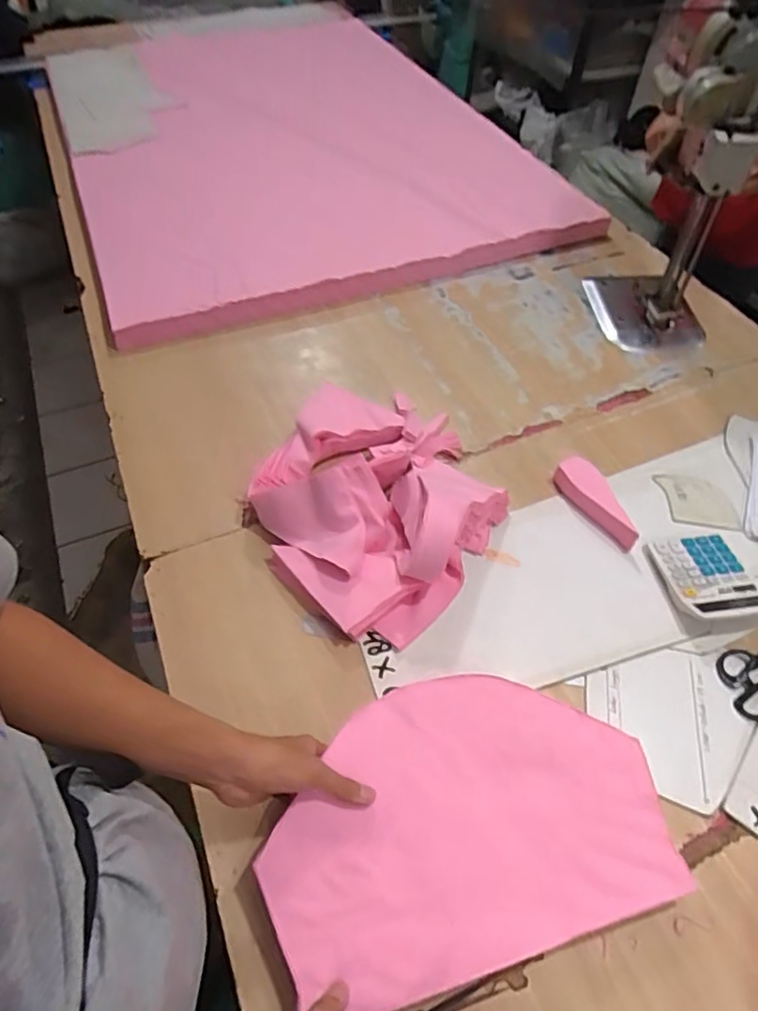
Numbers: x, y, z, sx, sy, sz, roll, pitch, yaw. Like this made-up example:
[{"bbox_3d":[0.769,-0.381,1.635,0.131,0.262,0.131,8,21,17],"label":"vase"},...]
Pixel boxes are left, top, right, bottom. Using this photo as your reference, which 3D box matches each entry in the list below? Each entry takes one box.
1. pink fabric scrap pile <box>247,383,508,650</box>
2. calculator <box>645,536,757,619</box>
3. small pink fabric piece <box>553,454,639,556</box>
[{"bbox_3d":[-0.009,-0.039,0.842,0.371,0.113,0.377,35,59,22],"label":"pink fabric scrap pile"},{"bbox_3d":[0.445,0.094,0.797,0.132,0.034,0.134,-5,53,-5],"label":"calculator"},{"bbox_3d":[0.320,-0.003,0.863,0.051,0.033,0.156,-23,57,-18],"label":"small pink fabric piece"}]

